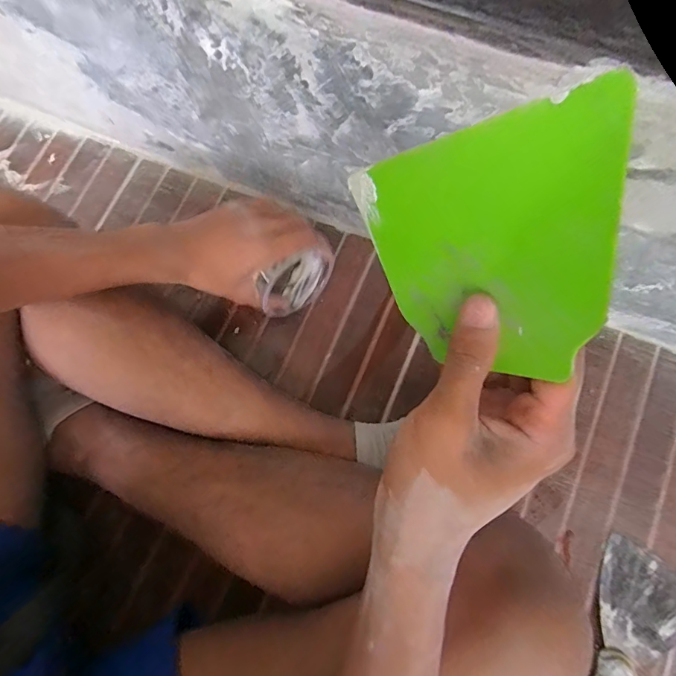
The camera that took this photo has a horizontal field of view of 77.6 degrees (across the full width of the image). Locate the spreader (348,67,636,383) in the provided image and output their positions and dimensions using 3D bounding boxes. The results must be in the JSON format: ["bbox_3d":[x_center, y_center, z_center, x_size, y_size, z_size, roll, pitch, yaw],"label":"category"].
[{"bbox_3d":[0.057,-0.033,0.178,0.005,0.118,0.099,-29,111,-29],"label":"spreader"}]

